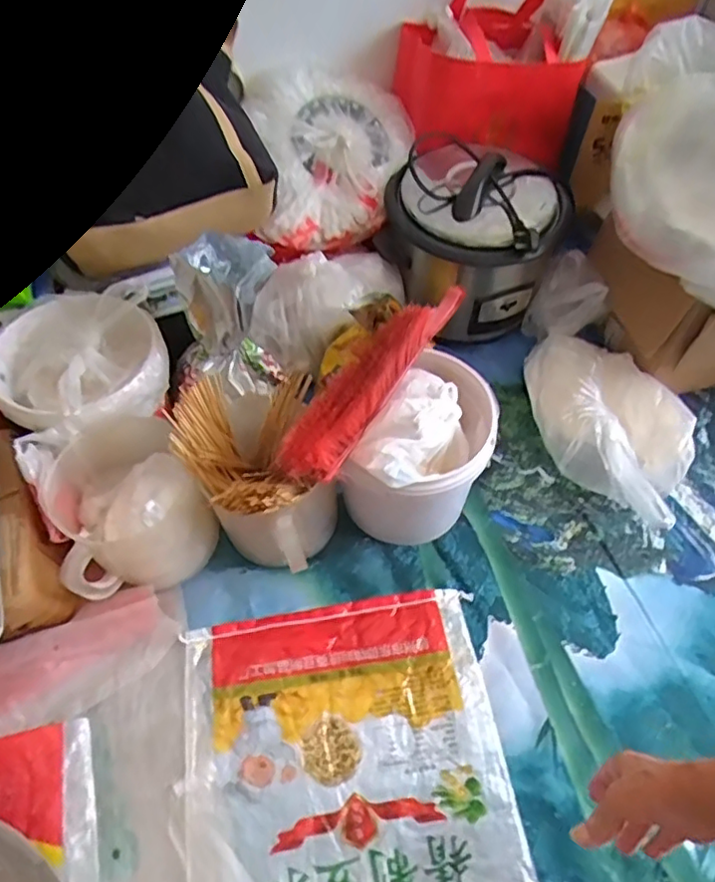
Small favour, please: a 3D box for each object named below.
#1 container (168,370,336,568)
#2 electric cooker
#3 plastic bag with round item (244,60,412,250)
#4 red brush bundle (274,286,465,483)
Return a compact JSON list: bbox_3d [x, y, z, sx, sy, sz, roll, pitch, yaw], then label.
[{"bbox_3d":[-0.119,0.038,0.764,0.193,0.197,0.181,2,56,-2],"label":"container"},{"bbox_3d":[0.177,-0.314,0.957,0.260,0.225,0.225,16,57,10],"label":"electric cooker"},{"bbox_3d":[-0.042,-0.442,0.941,0.244,0.134,0.260,-1,56,-1],"label":"plastic bag with round item"},{"bbox_3d":[0.033,-0.094,0.727,0.060,0.094,0.392,27,60,16],"label":"red brush bundle"}]

